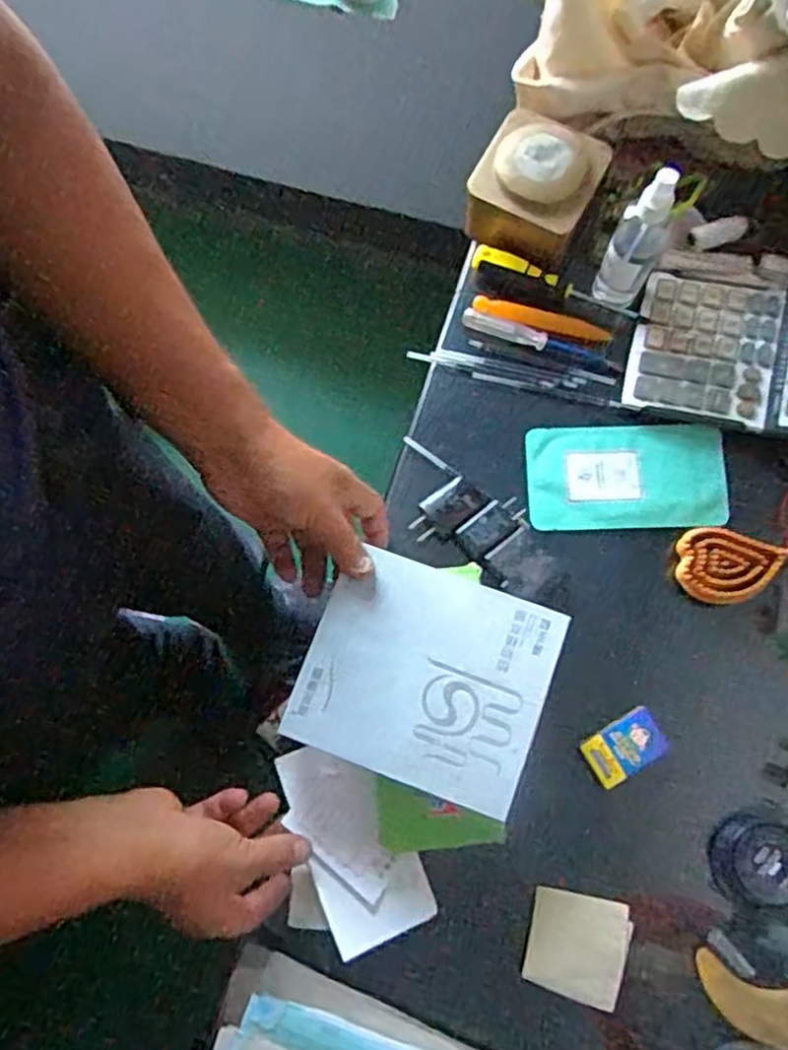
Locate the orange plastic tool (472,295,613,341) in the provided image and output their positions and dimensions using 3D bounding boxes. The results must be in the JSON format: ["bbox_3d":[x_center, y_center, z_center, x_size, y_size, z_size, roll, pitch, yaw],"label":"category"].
[{"bbox_3d":[0.130,-0.182,0.639,0.121,0.009,0.017,12,77,4],"label":"orange plastic tool"}]

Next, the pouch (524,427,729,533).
[{"bbox_3d":[0.193,-0.041,0.608,0.161,0.015,0.090,-2,76,1],"label":"pouch"}]

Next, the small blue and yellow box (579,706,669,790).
[{"bbox_3d":[0.177,0.170,0.555,0.063,0.010,0.038,-30,77,-6],"label":"small blue and yellow box"}]

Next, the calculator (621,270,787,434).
[{"bbox_3d":[0.292,-0.145,0.607,0.173,0.035,0.129,18,77,6],"label":"calculator"}]

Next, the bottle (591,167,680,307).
[{"bbox_3d":[0.194,-0.228,0.571,0.040,0.139,0.030,22,78,7],"label":"bottle"}]

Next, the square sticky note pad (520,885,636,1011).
[{"bbox_3d":[0.134,0.306,0.528,0.068,0.011,0.067,15,77,5],"label":"square sticky note pad"}]

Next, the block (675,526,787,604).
[{"bbox_3d":[0.263,0.034,0.577,0.078,0.024,0.057,21,78,6],"label":"block"}]

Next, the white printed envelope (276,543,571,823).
[{"bbox_3d":[0.022,0.104,0.503,0.162,0.007,0.143,20,77,6],"label":"white printed envelope"}]

